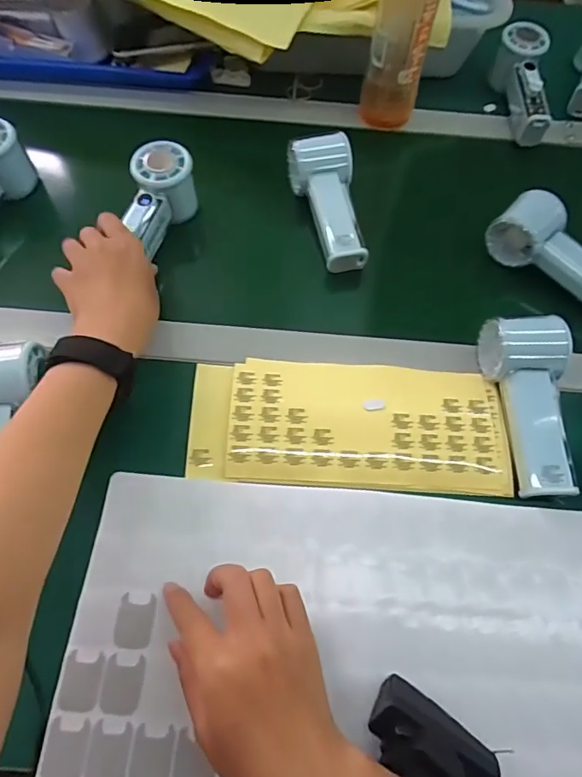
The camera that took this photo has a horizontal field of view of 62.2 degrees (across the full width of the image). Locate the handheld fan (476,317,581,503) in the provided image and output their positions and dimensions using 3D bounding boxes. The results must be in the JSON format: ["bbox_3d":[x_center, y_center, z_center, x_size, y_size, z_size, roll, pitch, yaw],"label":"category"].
[{"bbox_3d":[0.201,0.014,0.403,0.059,0.048,0.149,-2,75,-4],"label":"handheld fan"}]

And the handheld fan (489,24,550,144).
[{"bbox_3d":[0.285,-0.371,0.594,0.049,0.052,0.159,-1,76,-3],"label":"handheld fan"}]

